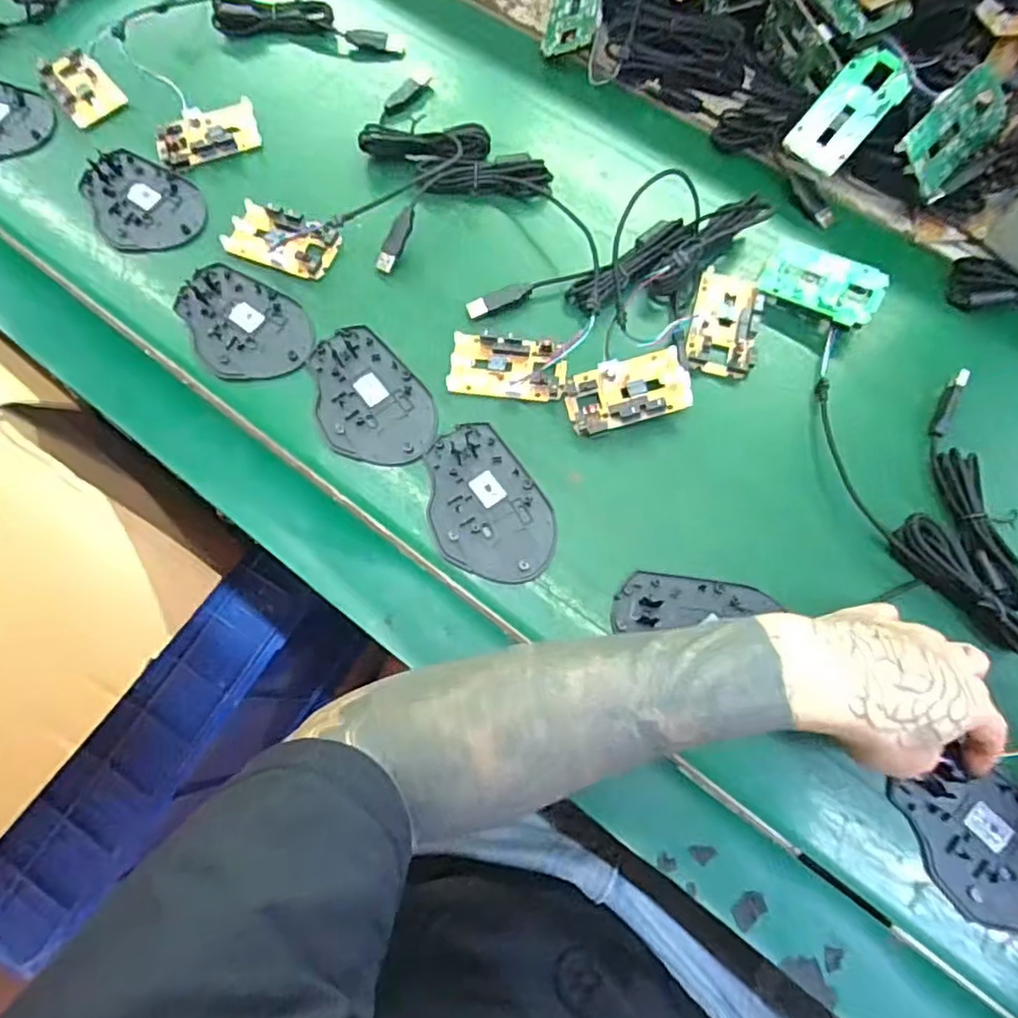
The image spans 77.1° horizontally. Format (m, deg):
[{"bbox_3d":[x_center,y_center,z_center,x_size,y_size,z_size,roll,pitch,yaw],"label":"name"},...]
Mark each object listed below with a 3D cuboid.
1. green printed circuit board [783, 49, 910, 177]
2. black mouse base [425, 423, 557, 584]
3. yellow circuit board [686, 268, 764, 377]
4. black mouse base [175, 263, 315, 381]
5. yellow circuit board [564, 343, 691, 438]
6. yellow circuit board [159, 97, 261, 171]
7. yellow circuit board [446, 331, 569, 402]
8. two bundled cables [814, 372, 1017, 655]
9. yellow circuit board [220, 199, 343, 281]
[{"bbox_3d":[0.243,-0.285,0.457,0.082,0.004,0.048,-48,69,17],"label":"green printed circuit board"},{"bbox_3d":[-0.017,-0.003,0.409,0.070,0.006,0.108,-33,73,-10],"label":"black mouse base"},{"bbox_3d":[0.151,-0.131,0.448,0.044,0.011,0.082,12,71,5],"label":"yellow circuit board"},{"bbox_3d":[-0.192,-0.131,0.457,0.109,0.006,0.072,35,75,12],"label":"black mouse base"},{"bbox_3d":[0.079,-0.078,0.425,0.078,0.018,0.047,-13,71,-4],"label":"yellow circuit board"},{"bbox_3d":[-0.241,-0.301,0.512,0.079,0.011,0.048,-19,71,-6],"label":"yellow circuit board"},{"bbox_3d":[0.000,-0.099,0.437,0.078,0.014,0.043,7,71,3],"label":"yellow circuit board"},{"bbox_3d":[0.274,-0.010,0.393,0.103,0.028,0.187,-24,72,-7],"label":"two bundled cables"},{"bbox_3d":[-0.170,-0.201,0.475,0.081,0.013,0.045,19,72,7],"label":"yellow circuit board"}]

